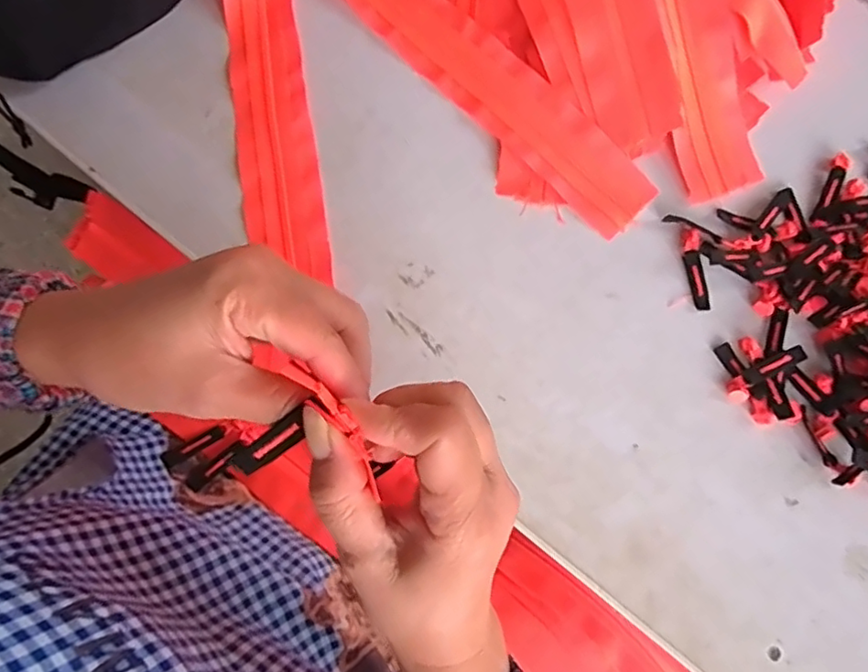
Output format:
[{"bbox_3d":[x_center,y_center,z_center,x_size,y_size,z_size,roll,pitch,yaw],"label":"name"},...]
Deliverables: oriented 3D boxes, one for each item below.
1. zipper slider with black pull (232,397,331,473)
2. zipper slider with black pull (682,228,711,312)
[{"bbox_3d":[-0.061,0.040,0.230,0.047,0.006,0.010,-38,81,15],"label":"zipper slider with black pull"},{"bbox_3d":[0.198,-0.050,0.440,0.015,0.005,0.062,-4,79,-1],"label":"zipper slider with black pull"}]

